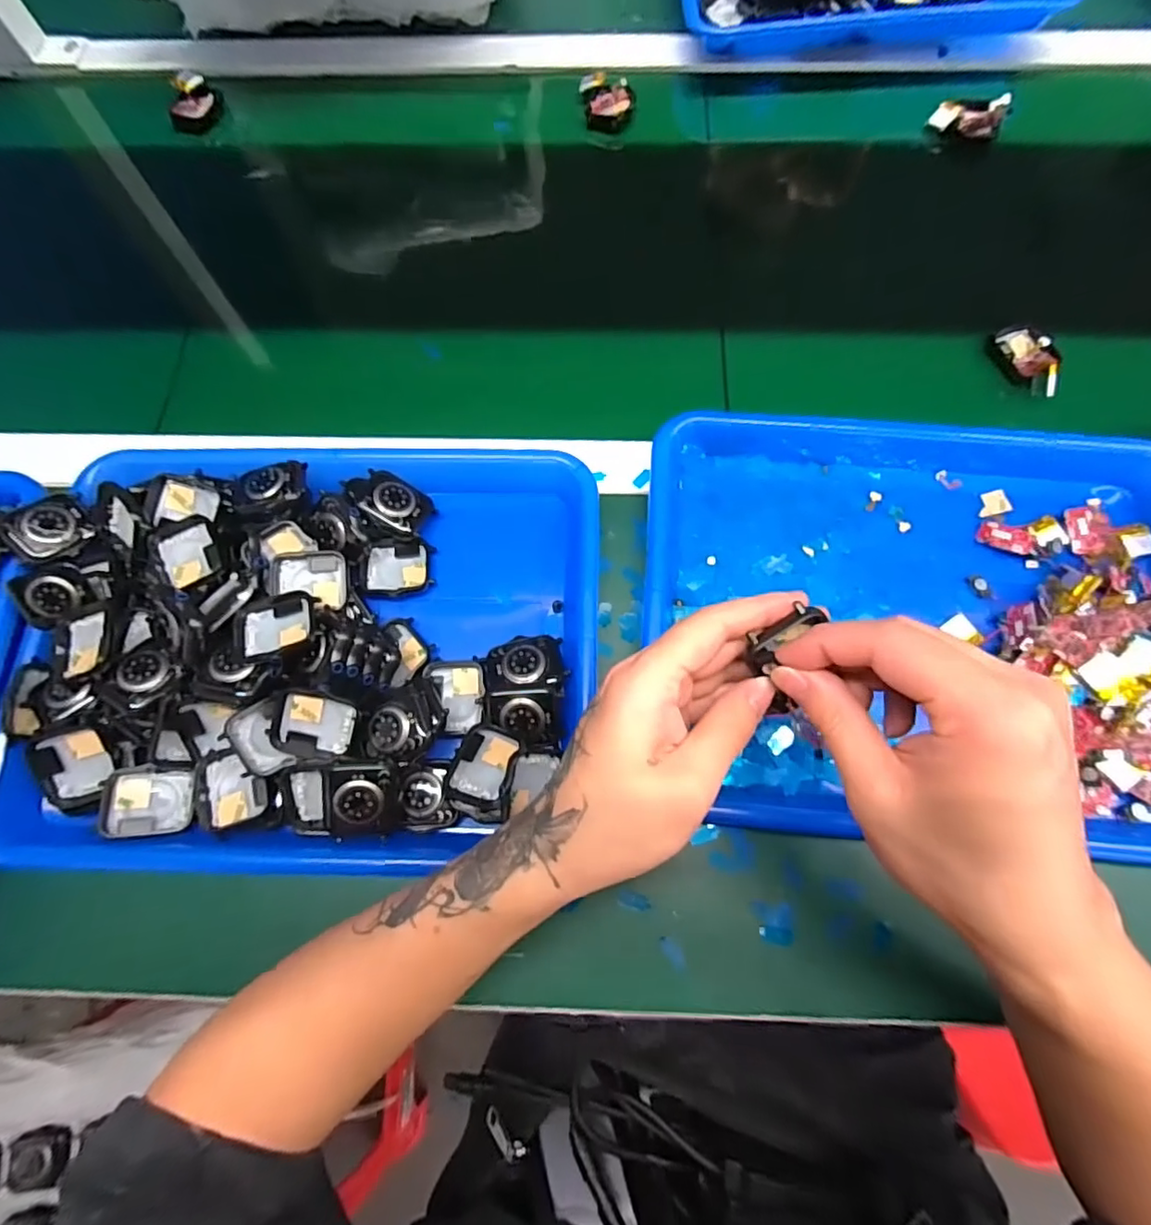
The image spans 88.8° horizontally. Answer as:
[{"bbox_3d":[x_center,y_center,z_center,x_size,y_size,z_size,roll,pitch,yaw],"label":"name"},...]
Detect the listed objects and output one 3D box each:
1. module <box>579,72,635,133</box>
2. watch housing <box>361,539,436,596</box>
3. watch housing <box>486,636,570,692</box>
[{"bbox_3d":[0.029,-0.451,0.517,0.042,0.020,0.048,-11,73,-2],"label":"module"},{"bbox_3d":[-0.111,-0.028,0.369,0.041,0.012,0.036,-5,73,0],"label":"watch housing"},{"bbox_3d":[-0.028,0.029,0.341,0.044,0.006,0.035,-1,57,2],"label":"watch housing"}]

